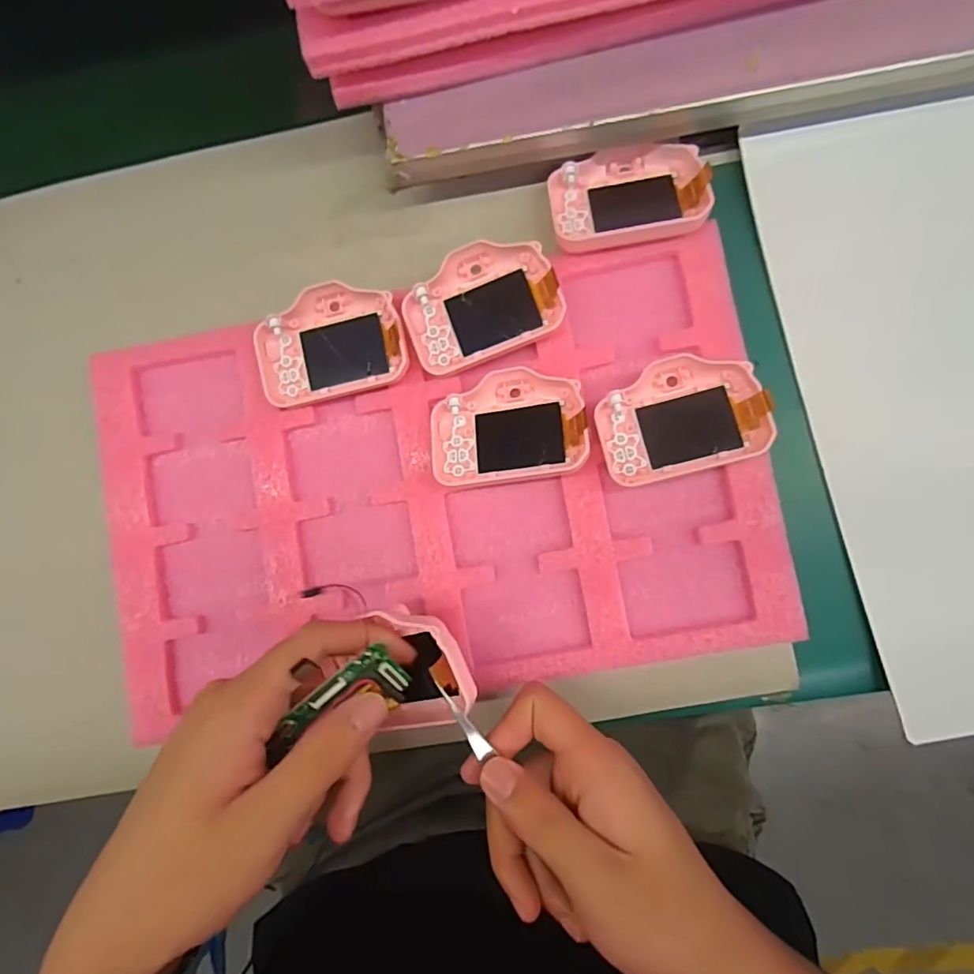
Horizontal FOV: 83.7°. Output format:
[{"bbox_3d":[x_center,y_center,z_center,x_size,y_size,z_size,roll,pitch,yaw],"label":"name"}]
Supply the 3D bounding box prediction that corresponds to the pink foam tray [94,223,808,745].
[{"bbox_3d":[-0.033,0.000,0.306,0.363,0.026,0.220,-10,85,4],"label":"pink foam tray"}]

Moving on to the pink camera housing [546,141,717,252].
[{"bbox_3d":[0.077,-0.163,0.302,0.082,0.016,0.056,-9,85,4],"label":"pink camera housing"}]

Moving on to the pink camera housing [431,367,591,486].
[{"bbox_3d":[0.011,-0.034,0.296,0.082,0.019,0.060,-6,85,5],"label":"pink camera housing"}]

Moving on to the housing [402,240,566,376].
[{"bbox_3d":[-0.003,-0.102,0.304,0.083,0.015,0.059,-22,84,3],"label":"housing"}]

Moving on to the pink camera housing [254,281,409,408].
[{"bbox_3d":[-0.089,-0.082,0.309,0.082,0.018,0.057,-13,85,4],"label":"pink camera housing"}]

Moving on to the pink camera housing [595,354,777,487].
[{"bbox_3d":[0.101,-0.037,0.288,0.081,0.022,0.060,-15,85,4],"label":"pink camera housing"}]

